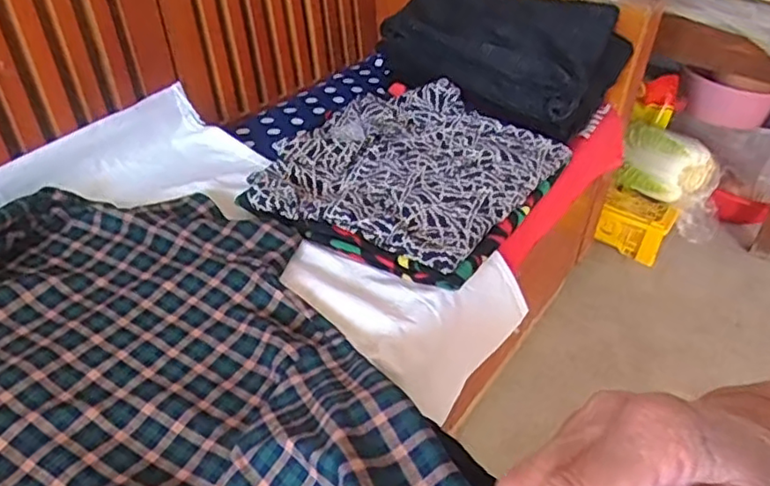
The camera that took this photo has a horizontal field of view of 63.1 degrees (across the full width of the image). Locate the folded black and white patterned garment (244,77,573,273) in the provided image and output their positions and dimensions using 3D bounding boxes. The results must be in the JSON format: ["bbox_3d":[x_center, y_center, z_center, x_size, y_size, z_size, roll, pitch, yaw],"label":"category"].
[{"bbox_3d":[0.029,-0.111,0.823,0.326,0.041,0.353,28,40,25],"label":"folded black and white patterned garment"}]

